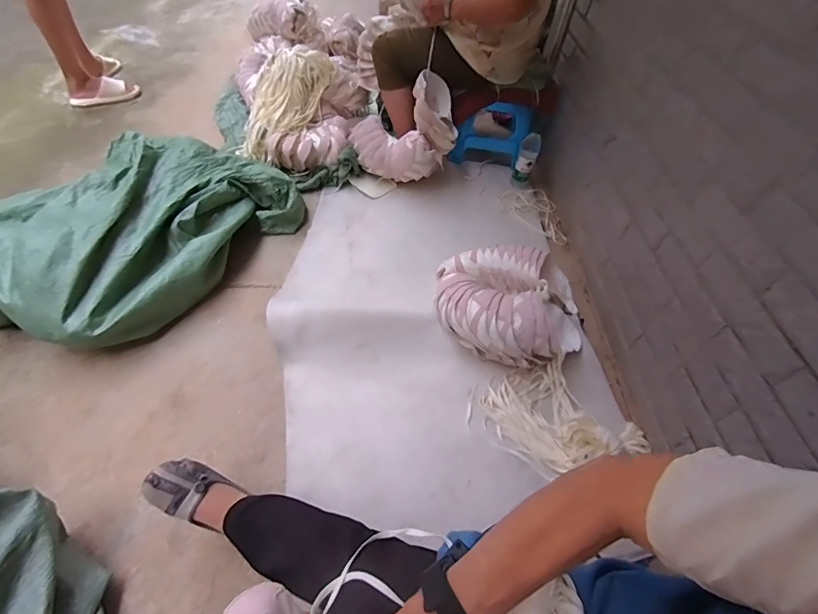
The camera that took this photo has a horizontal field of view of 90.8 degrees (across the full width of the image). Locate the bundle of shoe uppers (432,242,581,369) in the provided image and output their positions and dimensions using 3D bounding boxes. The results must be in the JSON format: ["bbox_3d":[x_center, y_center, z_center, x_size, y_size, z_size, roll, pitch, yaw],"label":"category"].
[{"bbox_3d":[0.262,-0.015,1.029,0.378,0.162,0.337,9,52,1],"label":"bundle of shoe uppers"}]

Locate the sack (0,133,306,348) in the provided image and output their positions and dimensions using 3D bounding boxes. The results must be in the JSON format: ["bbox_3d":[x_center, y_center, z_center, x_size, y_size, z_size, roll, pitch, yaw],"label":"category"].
[{"bbox_3d":[-0.739,-0.232,1.116,0.525,0.206,0.790,25,54,13],"label":"sack"}]

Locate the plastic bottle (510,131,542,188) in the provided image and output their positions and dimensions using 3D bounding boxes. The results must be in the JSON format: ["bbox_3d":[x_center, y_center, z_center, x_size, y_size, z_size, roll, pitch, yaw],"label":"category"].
[{"bbox_3d":[0.412,-0.510,1.418,0.070,0.184,0.062,18,52,8],"label":"plastic bottle"}]

